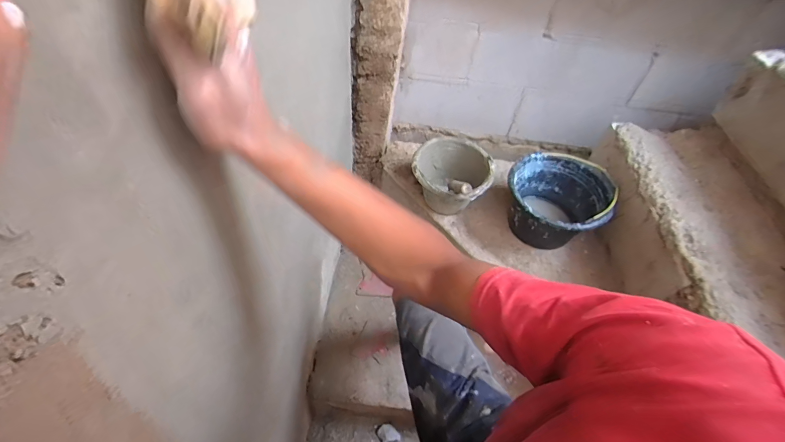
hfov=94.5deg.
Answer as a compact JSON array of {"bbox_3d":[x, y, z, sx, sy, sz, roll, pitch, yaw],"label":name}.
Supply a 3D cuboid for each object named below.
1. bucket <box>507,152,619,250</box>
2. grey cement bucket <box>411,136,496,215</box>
[{"bbox_3d":[0.489,-0.049,1.124,0.296,0.185,0.296,3,50,-4],"label":"bucket"},{"bbox_3d":[0.183,-0.127,1.171,0.234,0.205,0.240,3,50,-4],"label":"grey cement bucket"}]

